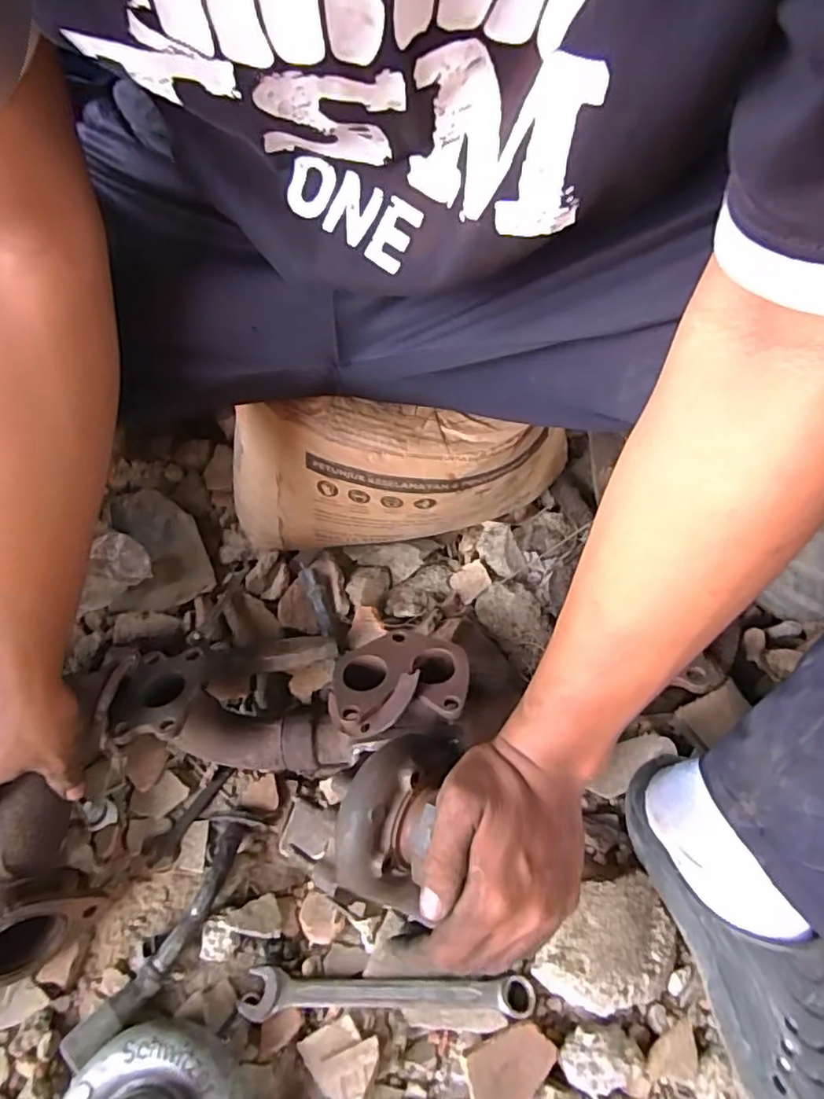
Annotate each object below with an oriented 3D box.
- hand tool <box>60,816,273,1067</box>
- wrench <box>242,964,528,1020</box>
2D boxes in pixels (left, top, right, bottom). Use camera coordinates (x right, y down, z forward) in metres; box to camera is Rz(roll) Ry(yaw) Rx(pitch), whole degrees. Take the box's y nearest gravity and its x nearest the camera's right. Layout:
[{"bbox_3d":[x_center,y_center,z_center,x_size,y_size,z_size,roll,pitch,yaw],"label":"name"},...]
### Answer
[{"bbox_3d":[-0.185,0.287,0.461,0.041,0.037,0.183,24,60,18],"label":"hand tool"},{"bbox_3d":[-0.018,0.319,0.428,0.206,0.014,0.028,-1,55,3],"label":"wrench"}]

